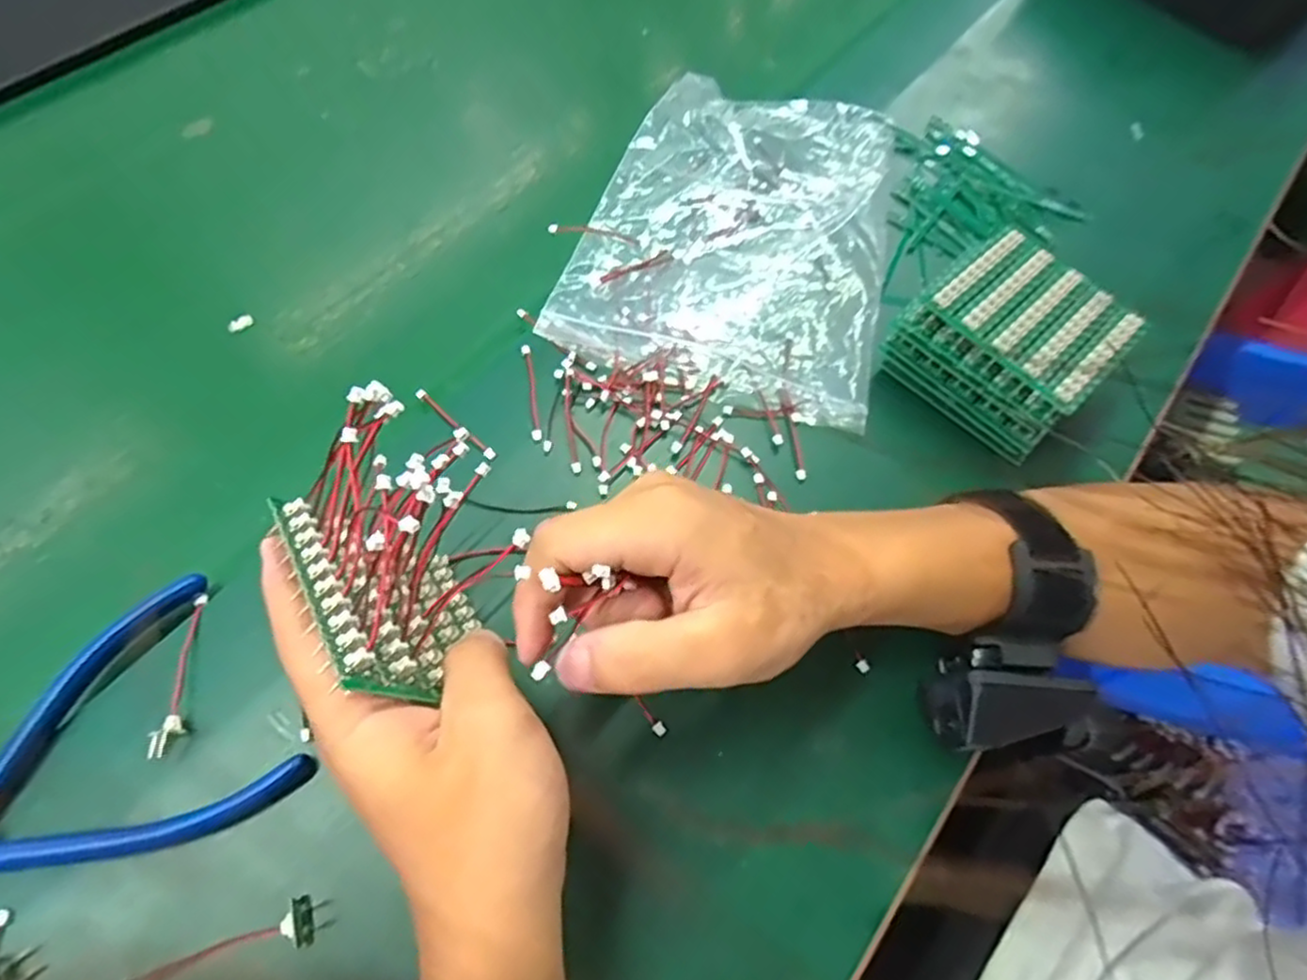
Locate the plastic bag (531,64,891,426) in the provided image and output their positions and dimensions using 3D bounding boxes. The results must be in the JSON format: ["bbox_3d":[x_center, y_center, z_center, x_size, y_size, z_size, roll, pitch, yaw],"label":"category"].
[{"bbox_3d":[0.055,-0.158,0.419,0.168,0.020,0.237,14,62,5],"label":"plastic bag"}]

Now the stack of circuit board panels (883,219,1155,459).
[{"bbox_3d":[0.183,-0.076,0.365,0.088,0.047,0.091,-38,70,-20],"label":"stack of circuit board panels"}]

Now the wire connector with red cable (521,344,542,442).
[{"bbox_3d":[-0.062,-0.050,0.363,0.005,0.004,0.059,-9,62,-7],"label":"wire connector with red cable"}]

